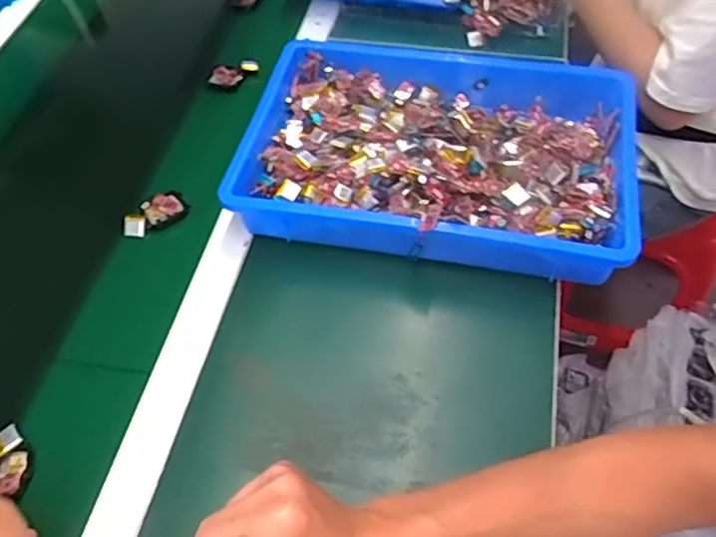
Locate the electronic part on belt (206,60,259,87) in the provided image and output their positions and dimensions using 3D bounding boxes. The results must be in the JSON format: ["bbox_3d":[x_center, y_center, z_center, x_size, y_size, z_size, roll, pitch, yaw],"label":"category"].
[{"bbox_3d":[-0.153,-0.242,0.782,0.063,0.015,0.030,-13,54,-4],"label":"electronic part on belt"}]

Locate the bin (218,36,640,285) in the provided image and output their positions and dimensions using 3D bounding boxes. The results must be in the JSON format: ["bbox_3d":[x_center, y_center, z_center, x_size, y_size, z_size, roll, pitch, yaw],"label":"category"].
[{"bbox_3d":[0.079,-0.117,0.642,0.376,0.069,0.249,9,56,11],"label":"bin"}]

